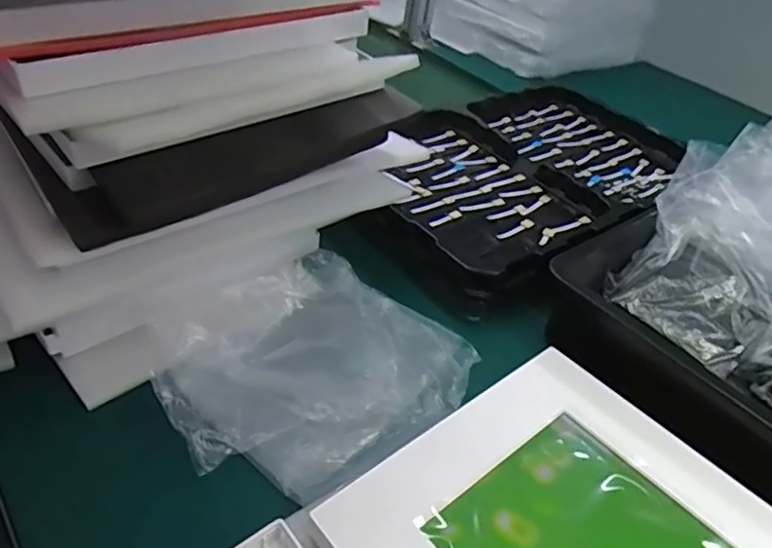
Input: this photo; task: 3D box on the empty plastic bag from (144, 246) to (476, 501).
[{"bbox_3d":[-0.061,0.072,0.480,0.218,0.035,0.195,-28,53,-37],"label":"empty plastic bag"}]

